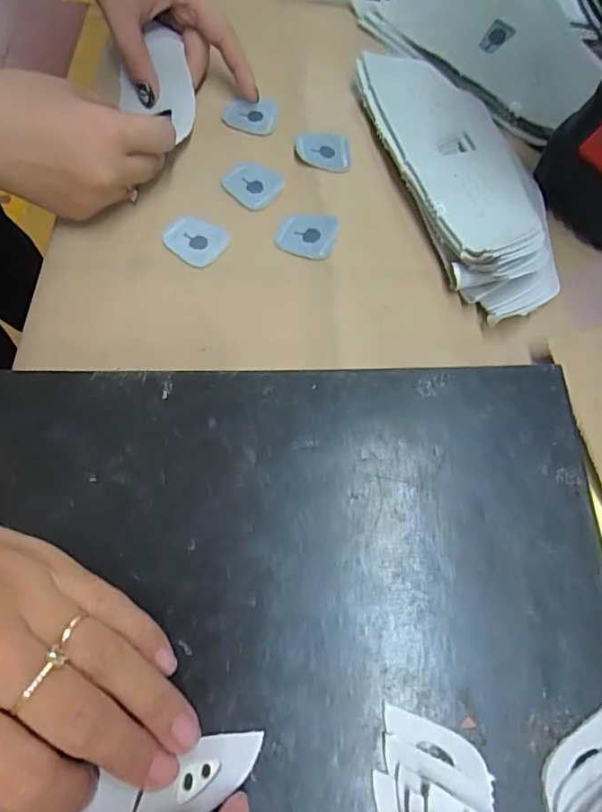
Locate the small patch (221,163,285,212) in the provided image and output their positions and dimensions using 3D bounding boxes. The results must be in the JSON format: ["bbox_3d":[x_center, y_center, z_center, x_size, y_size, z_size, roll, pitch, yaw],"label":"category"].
[{"bbox_3d":[-0.032,-0.149,0.338,0.034,0.004,0.031,36,71,14],"label":"small patch"}]

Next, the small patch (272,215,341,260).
[{"bbox_3d":[0.003,-0.108,0.319,0.037,0.007,0.030,17,67,7],"label":"small patch"}]

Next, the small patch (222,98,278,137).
[{"bbox_3d":[-0.037,-0.211,0.369,0.040,0.005,0.025,16,91,7],"label":"small patch"}]

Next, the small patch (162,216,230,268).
[{"bbox_3d":[-0.067,-0.105,0.318,0.037,0.004,0.030,30,69,12],"label":"small patch"}]

